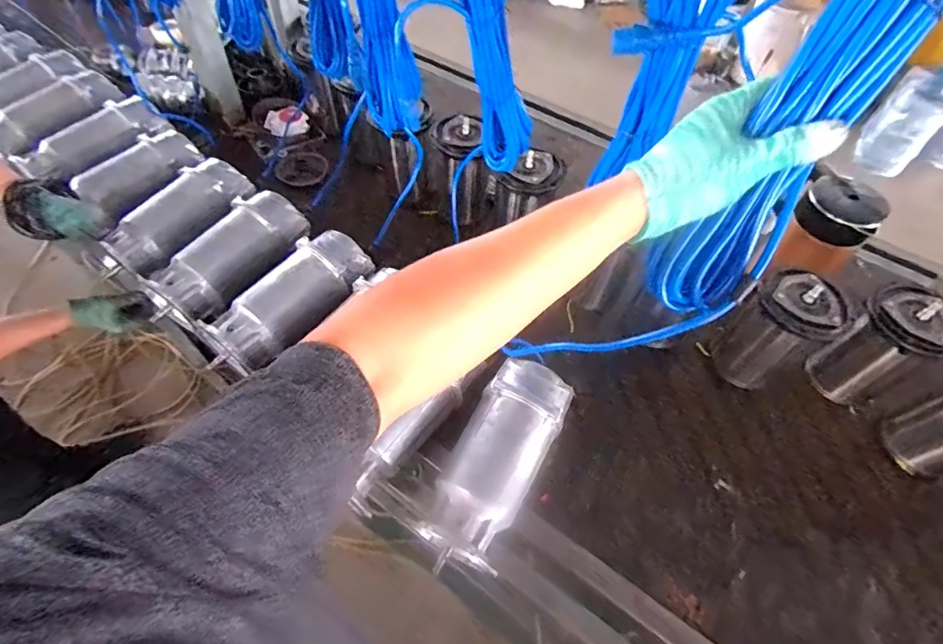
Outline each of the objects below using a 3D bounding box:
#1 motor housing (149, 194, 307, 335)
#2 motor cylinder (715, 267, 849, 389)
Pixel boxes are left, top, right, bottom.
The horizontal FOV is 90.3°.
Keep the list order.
[{"bbox_3d":[-0.469,-0.125,0.922,0.118,0.128,0.310,31,59,18],"label":"motor housing"},{"bbox_3d":[0.521,0.027,0.815,0.114,0.227,0.120,-24,59,-17],"label":"motor cylinder"}]

